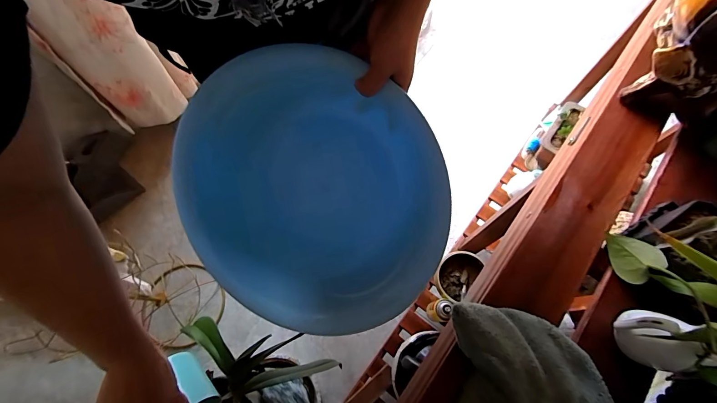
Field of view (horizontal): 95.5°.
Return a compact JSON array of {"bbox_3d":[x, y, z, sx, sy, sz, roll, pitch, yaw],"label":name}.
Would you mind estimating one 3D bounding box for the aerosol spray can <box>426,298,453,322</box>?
[{"bbox_3d":[0.234,0.319,0.944,0.050,0.160,0.061,6,69,2],"label":"aerosol spray can"}]

